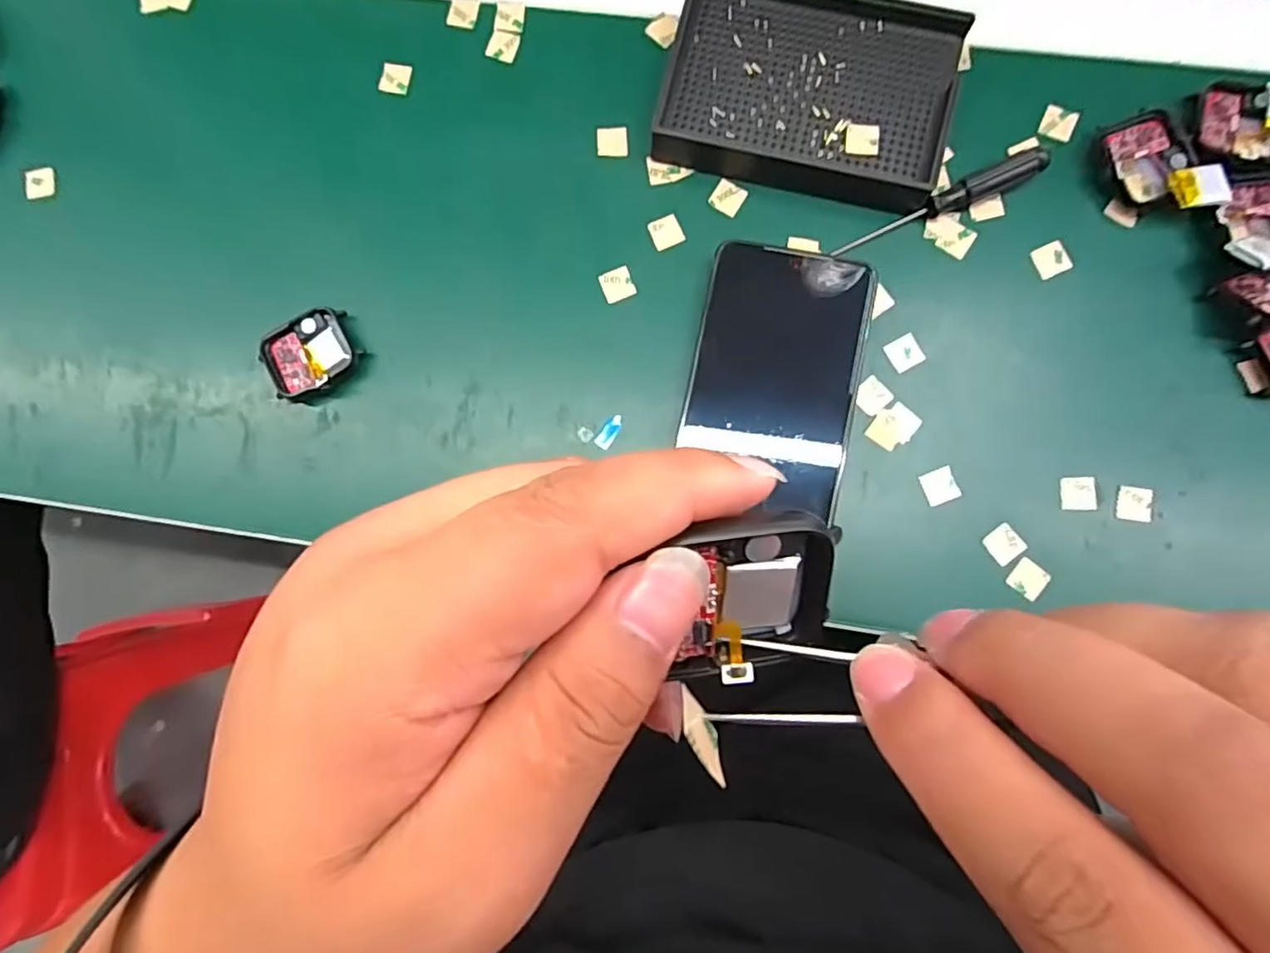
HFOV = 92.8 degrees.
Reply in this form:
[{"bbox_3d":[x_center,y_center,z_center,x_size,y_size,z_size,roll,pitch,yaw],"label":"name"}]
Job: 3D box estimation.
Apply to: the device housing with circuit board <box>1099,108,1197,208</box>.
[{"bbox_3d":[0.244,-0.153,0.291,0.038,0.008,0.041,-22,83,2],"label":"device housing with circuit board"}]

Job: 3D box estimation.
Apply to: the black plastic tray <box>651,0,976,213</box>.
[{"bbox_3d":[0.087,-0.195,0.298,0.133,0.023,0.099,16,86,5],"label":"black plastic tray"}]

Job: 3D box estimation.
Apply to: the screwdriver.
[{"bbox_3d":[0.148,-0.133,0.293,0.105,0.013,0.013,-24,83,1],"label":"screwdriver"}]

